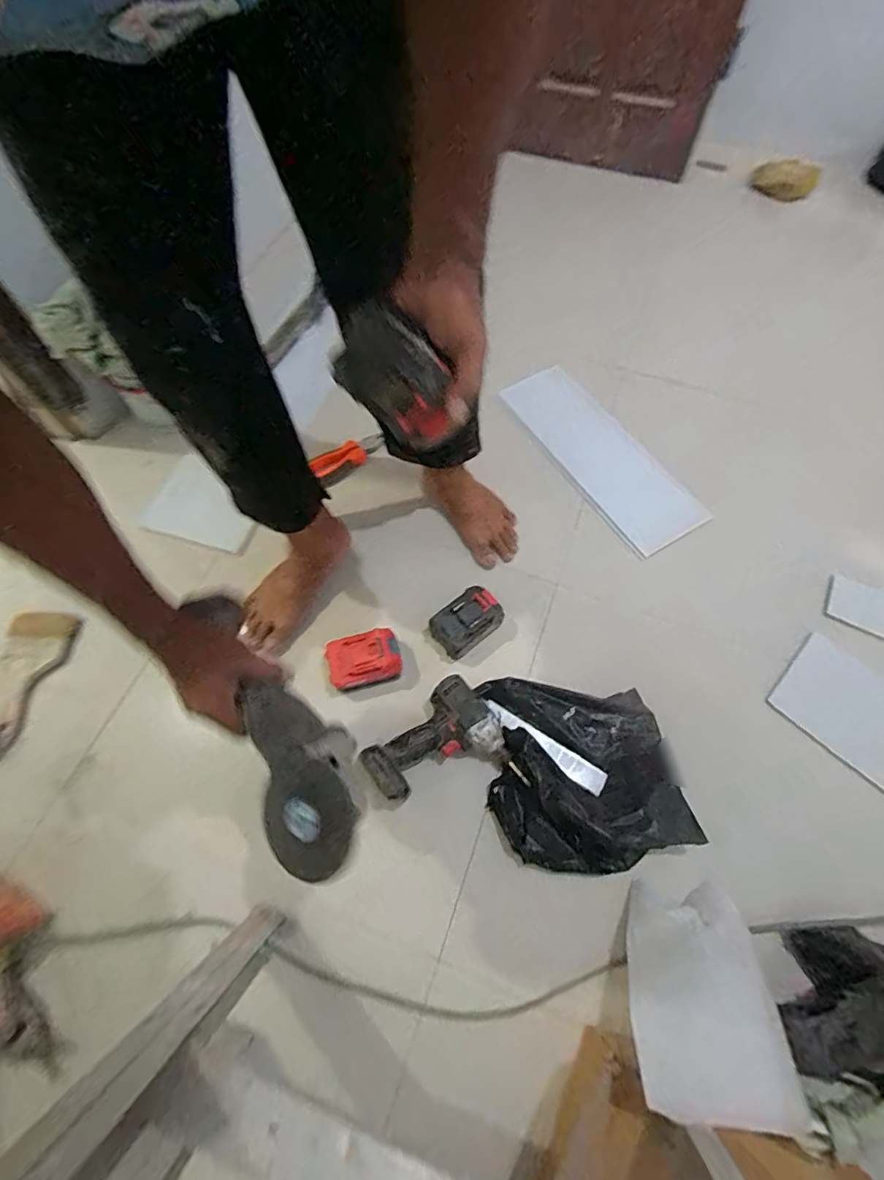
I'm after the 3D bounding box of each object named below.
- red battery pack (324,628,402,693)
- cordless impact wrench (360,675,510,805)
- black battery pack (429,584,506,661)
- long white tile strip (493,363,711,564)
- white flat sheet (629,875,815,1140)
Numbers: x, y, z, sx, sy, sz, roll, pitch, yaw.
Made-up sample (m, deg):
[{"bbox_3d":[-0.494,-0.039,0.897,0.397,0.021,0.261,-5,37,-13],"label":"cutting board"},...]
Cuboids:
[{"bbox_3d":[-0.126,0.118,0.827,0.120,0.069,0.083,-6,63,-5],"label":"red battery pack"},{"bbox_3d":[-0.005,0.243,0.765,0.193,0.064,0.140,-38,70,-19],"label":"cordless impact wrench"},{"bbox_3d":[0.041,0.055,0.861,0.112,0.061,0.079,-33,68,-17],"label":"black battery pack"},{"bbox_3d":[0.336,-0.294,1.095,0.206,0.021,0.502,-25,65,-19],"label":"long white tile strip"},{"bbox_3d":[0.307,0.474,0.610,0.177,0.030,0.232,8,36,1],"label":"white flat sheet"}]

